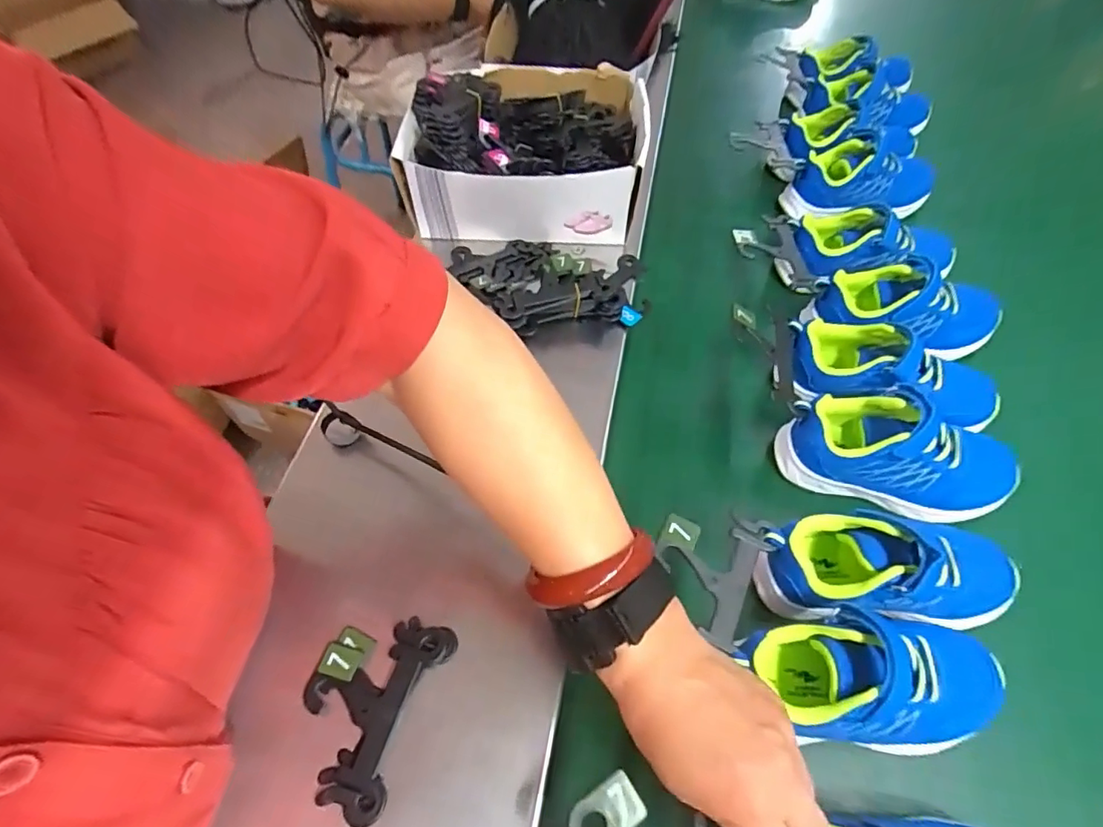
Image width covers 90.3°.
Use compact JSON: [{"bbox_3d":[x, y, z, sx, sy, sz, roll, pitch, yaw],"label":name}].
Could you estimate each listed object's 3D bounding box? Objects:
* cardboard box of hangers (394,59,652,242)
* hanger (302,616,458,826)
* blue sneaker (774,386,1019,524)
[{"bbox_3d":[-0.023,-0.283,0.584,0.232,0.104,0.203,3,56,4],"label":"cardboard box of hangers"},{"bbox_3d":[-0.114,0.175,0.335,0.073,0.011,0.106,16,58,13],"label":"hanger"},{"bbox_3d":[0.262,0.028,0.411,0.165,0.062,0.074,18,58,14],"label":"blue sneaker"}]

